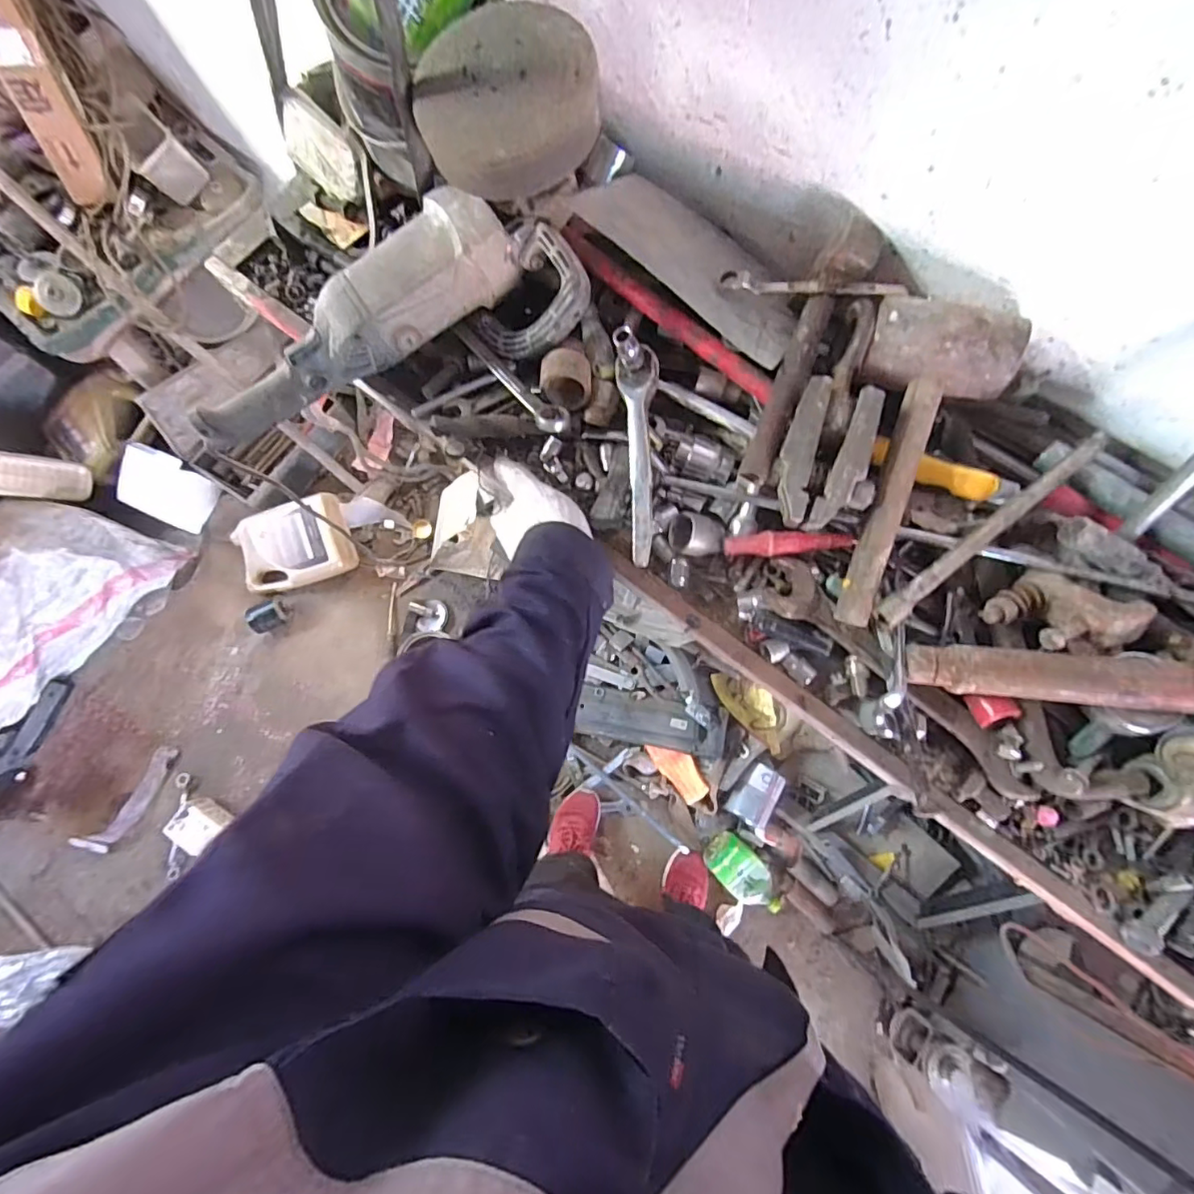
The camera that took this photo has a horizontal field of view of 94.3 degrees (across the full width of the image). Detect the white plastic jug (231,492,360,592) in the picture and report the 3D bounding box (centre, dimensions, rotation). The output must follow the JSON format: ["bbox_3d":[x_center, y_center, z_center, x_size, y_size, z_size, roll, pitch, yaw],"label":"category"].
[{"bbox_3d":[-0.802,-0.134,1.475,0.316,0.082,0.213,-17,104,10],"label":"white plastic jug"}]

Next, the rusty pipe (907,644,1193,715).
[{"bbox_3d":[0.439,0.069,0.443,0.342,0.033,0.043,4,76,18],"label":"rusty pipe"}]

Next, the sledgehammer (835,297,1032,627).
[{"bbox_3d":[0.274,-0.109,0.476,0.118,0.056,0.280,13,90,3],"label":"sledgehammer"}]

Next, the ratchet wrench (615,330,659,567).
[{"bbox_3d":[0.036,-0.135,0.510,0.044,0.056,0.210,2,78,-1],"label":"ratchet wrench"}]

